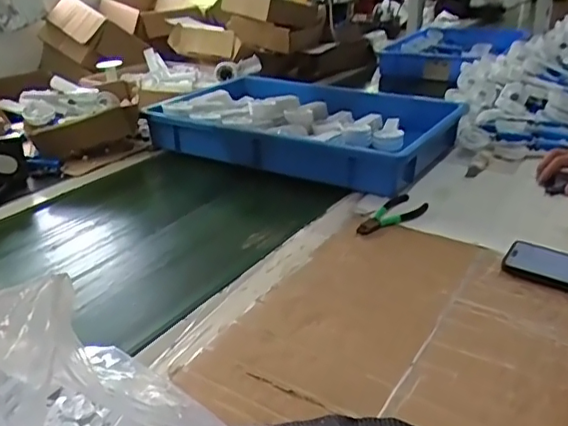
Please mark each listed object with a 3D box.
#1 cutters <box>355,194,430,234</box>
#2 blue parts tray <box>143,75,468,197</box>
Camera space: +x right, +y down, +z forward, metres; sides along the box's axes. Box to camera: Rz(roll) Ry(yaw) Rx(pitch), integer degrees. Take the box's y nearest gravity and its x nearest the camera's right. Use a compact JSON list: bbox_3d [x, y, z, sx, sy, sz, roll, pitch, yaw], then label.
[{"bbox_3d":[0.163,0.002,0.863,0.047,0.021,0.152,19,32,35],"label":"cutters"},{"bbox_3d":[0.037,-0.168,1.134,0.524,0.101,0.386,14,30,29],"label":"blue parts tray"}]

